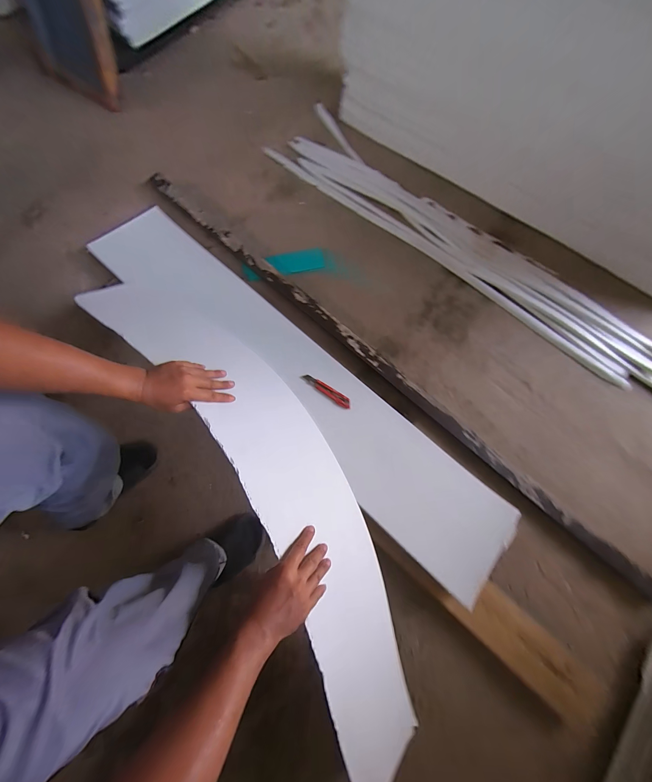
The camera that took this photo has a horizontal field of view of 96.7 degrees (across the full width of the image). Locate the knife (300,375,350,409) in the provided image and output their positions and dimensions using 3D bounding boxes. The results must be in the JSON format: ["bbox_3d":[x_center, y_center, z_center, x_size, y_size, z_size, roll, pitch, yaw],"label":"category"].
[{"bbox_3d":[0.004,-0.002,0.924,0.174,0.023,0.033,35,79,9],"label":"knife"}]

